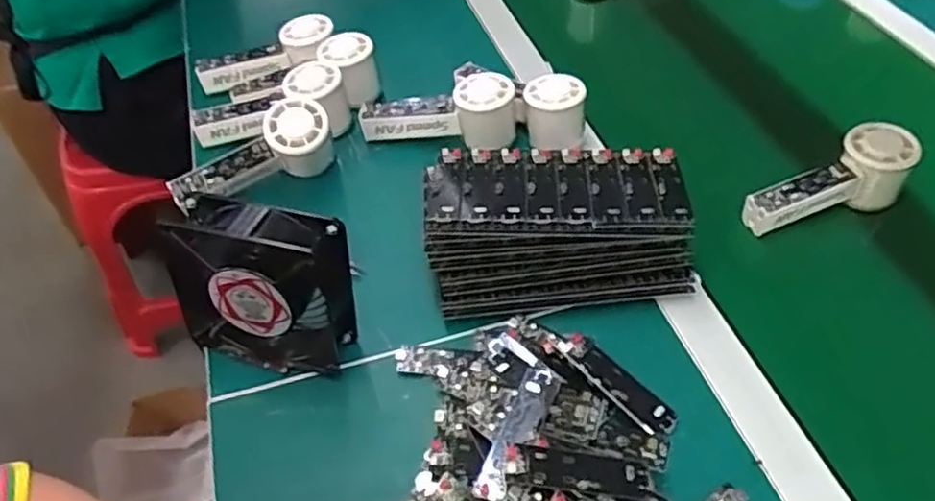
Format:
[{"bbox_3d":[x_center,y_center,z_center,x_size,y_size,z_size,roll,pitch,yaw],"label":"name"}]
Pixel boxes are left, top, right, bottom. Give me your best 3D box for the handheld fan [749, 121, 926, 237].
[{"bbox_3d":[0.312,-0.055,0.597,0.151,0.052,0.047,-24,50,-1],"label":"handheld fan"}]

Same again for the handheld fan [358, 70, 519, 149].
[{"bbox_3d":[-0.029,-0.128,0.660,0.149,0.069,0.047,-2,48,1],"label":"handheld fan"}]

